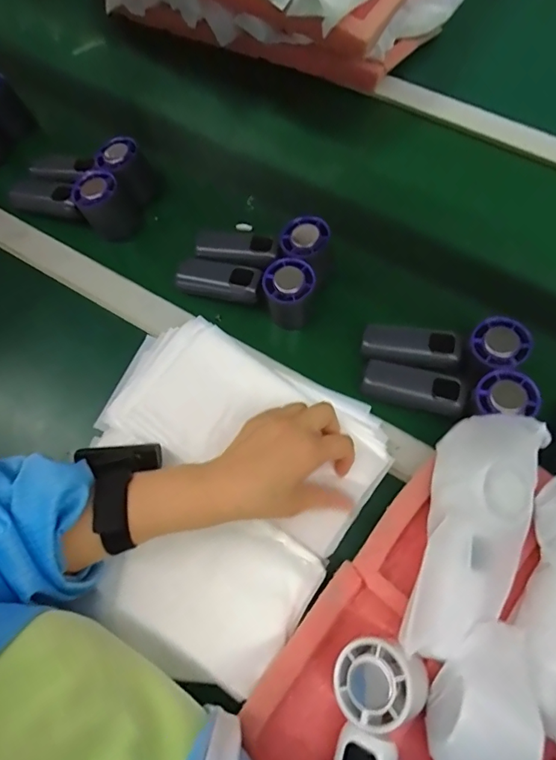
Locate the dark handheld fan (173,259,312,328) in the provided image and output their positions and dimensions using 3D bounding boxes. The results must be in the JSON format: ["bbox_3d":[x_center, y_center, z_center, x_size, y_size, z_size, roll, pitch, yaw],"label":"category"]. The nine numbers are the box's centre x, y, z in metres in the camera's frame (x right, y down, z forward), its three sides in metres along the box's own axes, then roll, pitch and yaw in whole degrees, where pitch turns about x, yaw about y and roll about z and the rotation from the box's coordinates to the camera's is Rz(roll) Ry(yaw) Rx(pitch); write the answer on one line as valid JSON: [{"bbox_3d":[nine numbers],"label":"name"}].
[{"bbox_3d":[-0.032,-0.099,0.504,0.154,0.070,0.055,15,69,22],"label":"dark handheld fan"}]

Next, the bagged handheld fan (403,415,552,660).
[{"bbox_3d":[0.156,0.120,0.362,0.075,0.064,0.186,18,70,7],"label":"bagged handheld fan"}]

